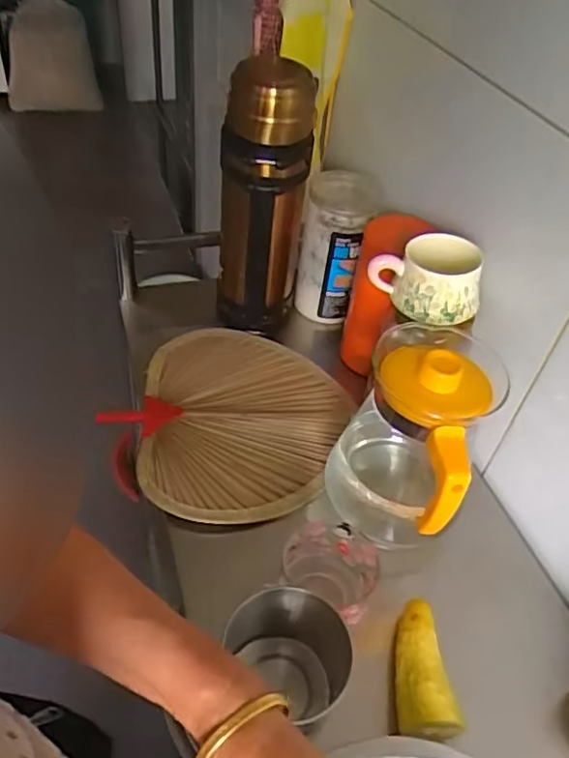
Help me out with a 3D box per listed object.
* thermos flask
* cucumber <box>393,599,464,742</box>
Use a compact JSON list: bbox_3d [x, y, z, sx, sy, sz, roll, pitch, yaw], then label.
[{"bbox_3d":[-0.029,-0.223,0.782,0.109,0.339,0.110,5,45,-2],"label":"thermos flask"},{"bbox_3d":[0.120,0.255,0.528,0.047,0.038,0.115,2,45,-5],"label":"cucumber"}]

